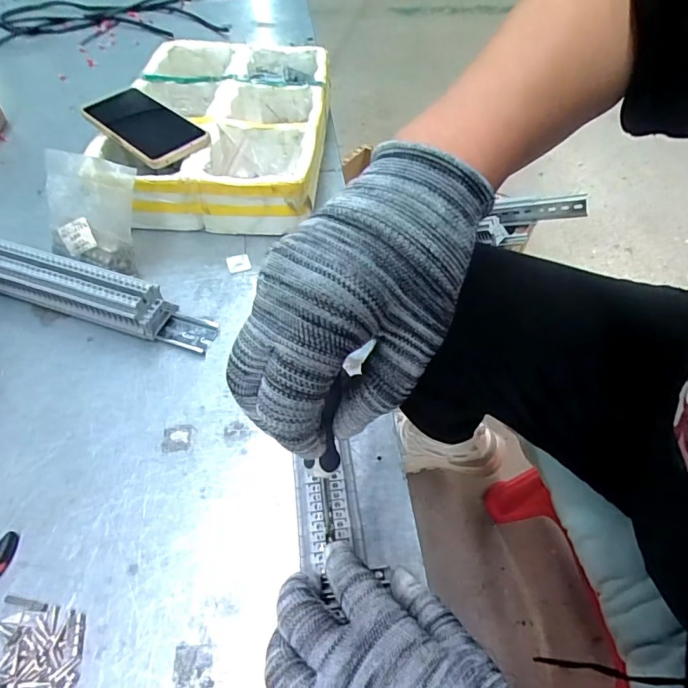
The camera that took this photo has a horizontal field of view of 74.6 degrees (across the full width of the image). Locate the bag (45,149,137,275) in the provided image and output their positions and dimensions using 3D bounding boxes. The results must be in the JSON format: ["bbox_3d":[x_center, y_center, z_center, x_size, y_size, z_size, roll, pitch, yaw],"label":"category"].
[{"bbox_3d":[-0.266,-0.140,0.471,0.101,0.104,0.034,18,13,8],"label":"bag"}]

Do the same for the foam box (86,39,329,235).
[{"bbox_3d":[-0.158,-0.290,0.611,0.260,0.080,0.346,3,54,2],"label":"foam box"}]

